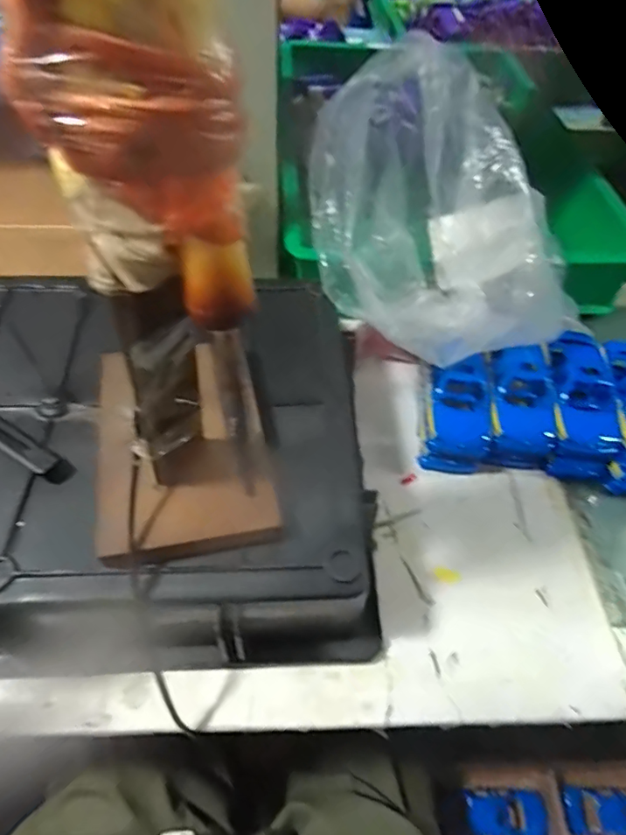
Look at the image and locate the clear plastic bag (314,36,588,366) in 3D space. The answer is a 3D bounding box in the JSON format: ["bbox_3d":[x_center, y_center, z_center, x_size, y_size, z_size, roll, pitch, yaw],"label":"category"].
[{"bbox_3d":[0.107,-0.154,0.396,0.221,0.170,0.169,2,54,-3],"label":"clear plastic bag"}]

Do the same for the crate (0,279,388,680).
[{"bbox_3d":[-0.176,0.032,0.364,0.418,0.097,0.282,1,55,-4],"label":"crate"}]

